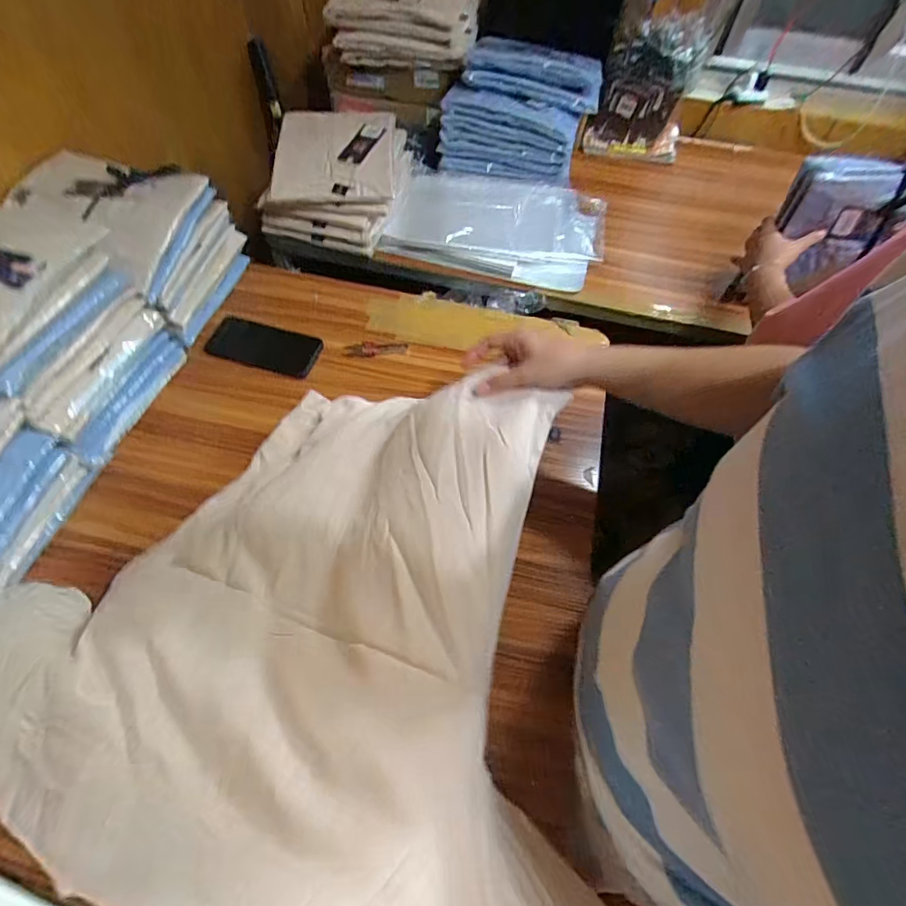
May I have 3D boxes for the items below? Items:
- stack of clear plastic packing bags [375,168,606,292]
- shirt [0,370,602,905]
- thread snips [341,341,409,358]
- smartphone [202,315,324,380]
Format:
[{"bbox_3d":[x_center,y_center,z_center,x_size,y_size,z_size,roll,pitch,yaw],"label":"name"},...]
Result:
[{"bbox_3d":[0.088,-0.445,0.915,0.413,0.064,0.249,8,60,2],"label":"stack of clear plastic packing bags"},{"bbox_3d":[-0.129,0.155,0.496,0.652,0.110,0.559,11,60,4],"label":"shirt"},{"bbox_3d":[-0.124,-0.169,0.774,0.099,0.004,0.029,-5,61,-6],"label":"thread snips"},{"bbox_3d":[-0.301,-0.172,0.761,0.168,0.013,0.086,17,61,7],"label":"smartphone"}]

